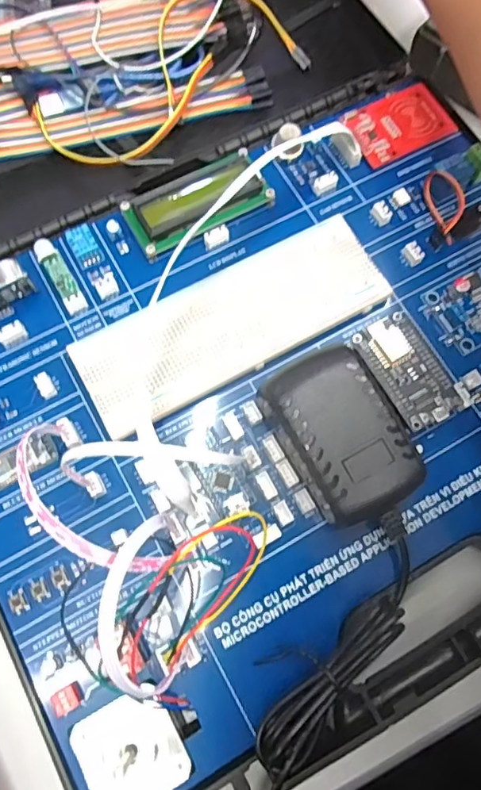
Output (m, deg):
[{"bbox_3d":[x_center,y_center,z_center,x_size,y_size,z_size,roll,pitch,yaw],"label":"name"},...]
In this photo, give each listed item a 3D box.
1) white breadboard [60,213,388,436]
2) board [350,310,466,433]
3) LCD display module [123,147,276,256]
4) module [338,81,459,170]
[{"bbox_3d":[-0.003,-0.039,0.276,0.162,0.007,0.057,-27,76,-10],"label":"white breadboard"},{"bbox_3d":[0.084,-0.013,0.266,0.032,0.006,0.058,-28,76,-11],"label":"board"},{"bbox_3d":[-0.024,-0.109,0.294,0.078,0.009,0.039,-30,80,-11],"label":"LCD display module"},{"bbox_3d":[0.095,-0.165,0.320,0.061,0.004,0.043,-26,75,-10],"label":"module"}]

